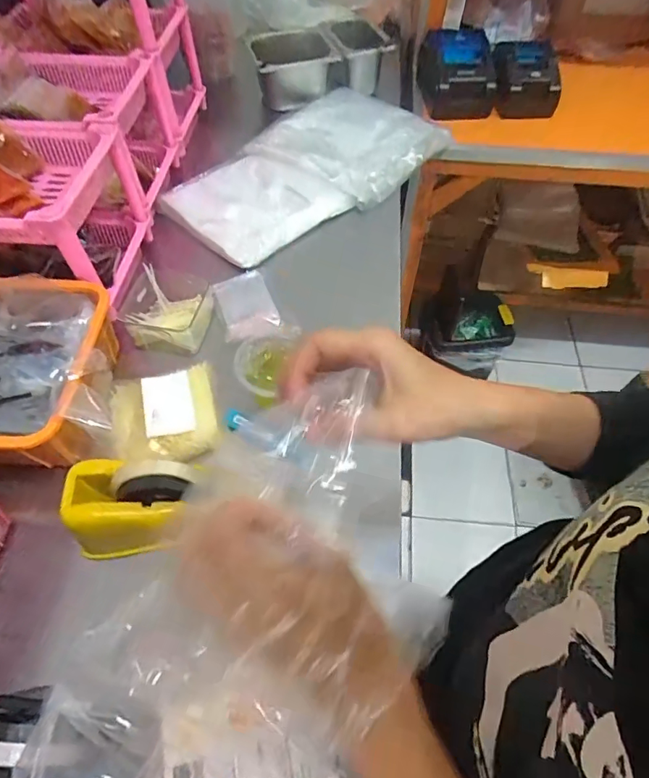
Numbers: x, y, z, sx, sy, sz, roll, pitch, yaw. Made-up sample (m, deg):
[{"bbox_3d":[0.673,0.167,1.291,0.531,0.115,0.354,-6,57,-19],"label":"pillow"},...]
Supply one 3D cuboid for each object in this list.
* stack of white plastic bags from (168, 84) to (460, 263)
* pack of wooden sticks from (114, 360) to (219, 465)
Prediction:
[{"bbox_3d":[-0.018,-0.407,0.857,0.282,0.048,0.521,35,64,21],"label":"stack of white plastic bags"},{"bbox_3d":[-0.193,0.025,0.566,0.121,0.033,0.129,-12,58,-8],"label":"pack of wooden sticks"}]

